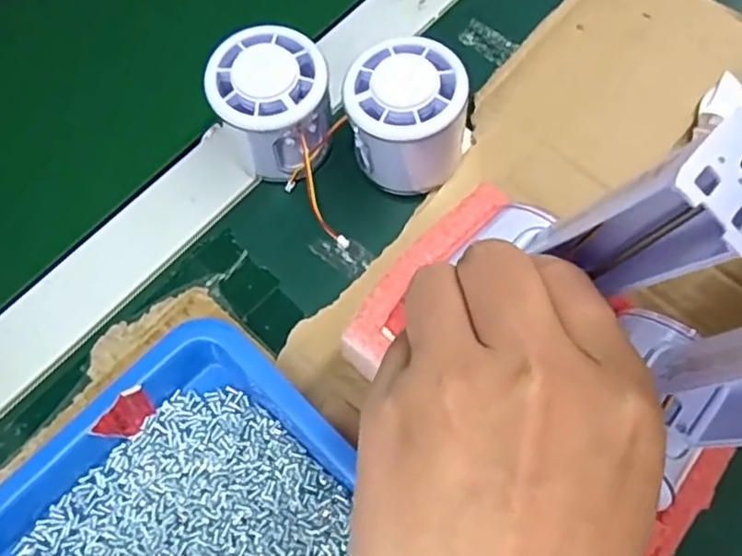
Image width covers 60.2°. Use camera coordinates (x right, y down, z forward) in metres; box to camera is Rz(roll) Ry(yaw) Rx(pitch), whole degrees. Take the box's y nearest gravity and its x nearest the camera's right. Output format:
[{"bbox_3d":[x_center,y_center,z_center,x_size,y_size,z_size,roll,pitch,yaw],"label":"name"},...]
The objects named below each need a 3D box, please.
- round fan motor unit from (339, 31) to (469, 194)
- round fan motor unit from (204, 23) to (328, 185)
[{"bbox_3d":[0.018,-0.079,0.320,0.057,0.054,0.055,0,69,1],"label":"round fan motor unit"},{"bbox_3d":[-0.049,-0.083,0.328,0.056,0.061,0.061,0,69,1],"label":"round fan motor unit"}]

